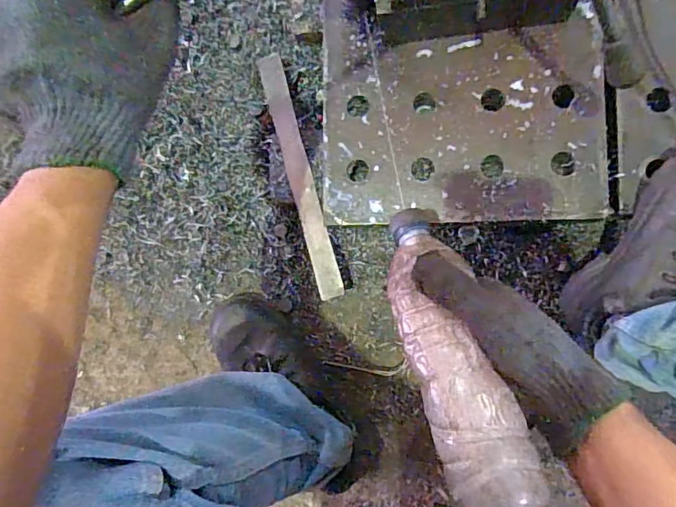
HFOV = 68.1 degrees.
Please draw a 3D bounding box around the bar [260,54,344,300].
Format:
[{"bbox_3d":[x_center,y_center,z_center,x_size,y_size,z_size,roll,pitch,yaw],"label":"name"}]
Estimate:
[{"bbox_3d":[-0.047,-0.097,0.629,0.030,0.008,0.309,-15,87,2],"label":"bar"}]

